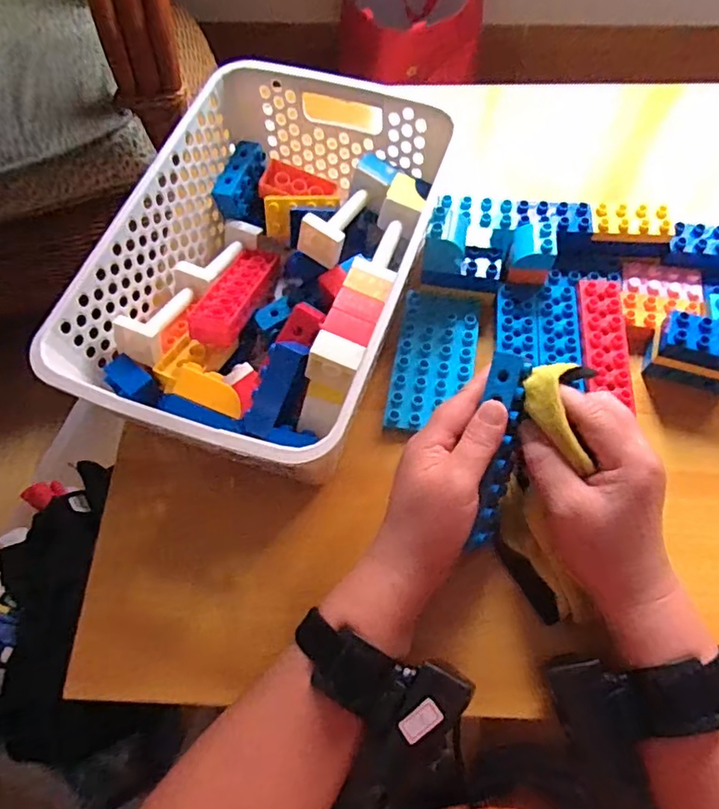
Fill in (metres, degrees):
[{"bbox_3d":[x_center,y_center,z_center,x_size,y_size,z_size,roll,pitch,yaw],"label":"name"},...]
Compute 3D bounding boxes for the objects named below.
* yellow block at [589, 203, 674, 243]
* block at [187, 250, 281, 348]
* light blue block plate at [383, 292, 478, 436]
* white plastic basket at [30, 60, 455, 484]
[{"bbox_3d":[0.220,-0.147,0.461,0.062,0.009,0.029,2,65,3],"label":"yellow block"},{"bbox_3d":[-0.095,-0.086,0.450,0.037,0.022,0.126,9,40,6],"label":"block"},{"bbox_3d":[0.060,-0.035,0.454,0.063,0.010,0.122,9,66,6],"label":"light blue block plate"},{"bbox_3d":[-0.064,-0.097,0.439,0.198,0.115,0.302,16,67,9],"label":"white plastic basket"}]

